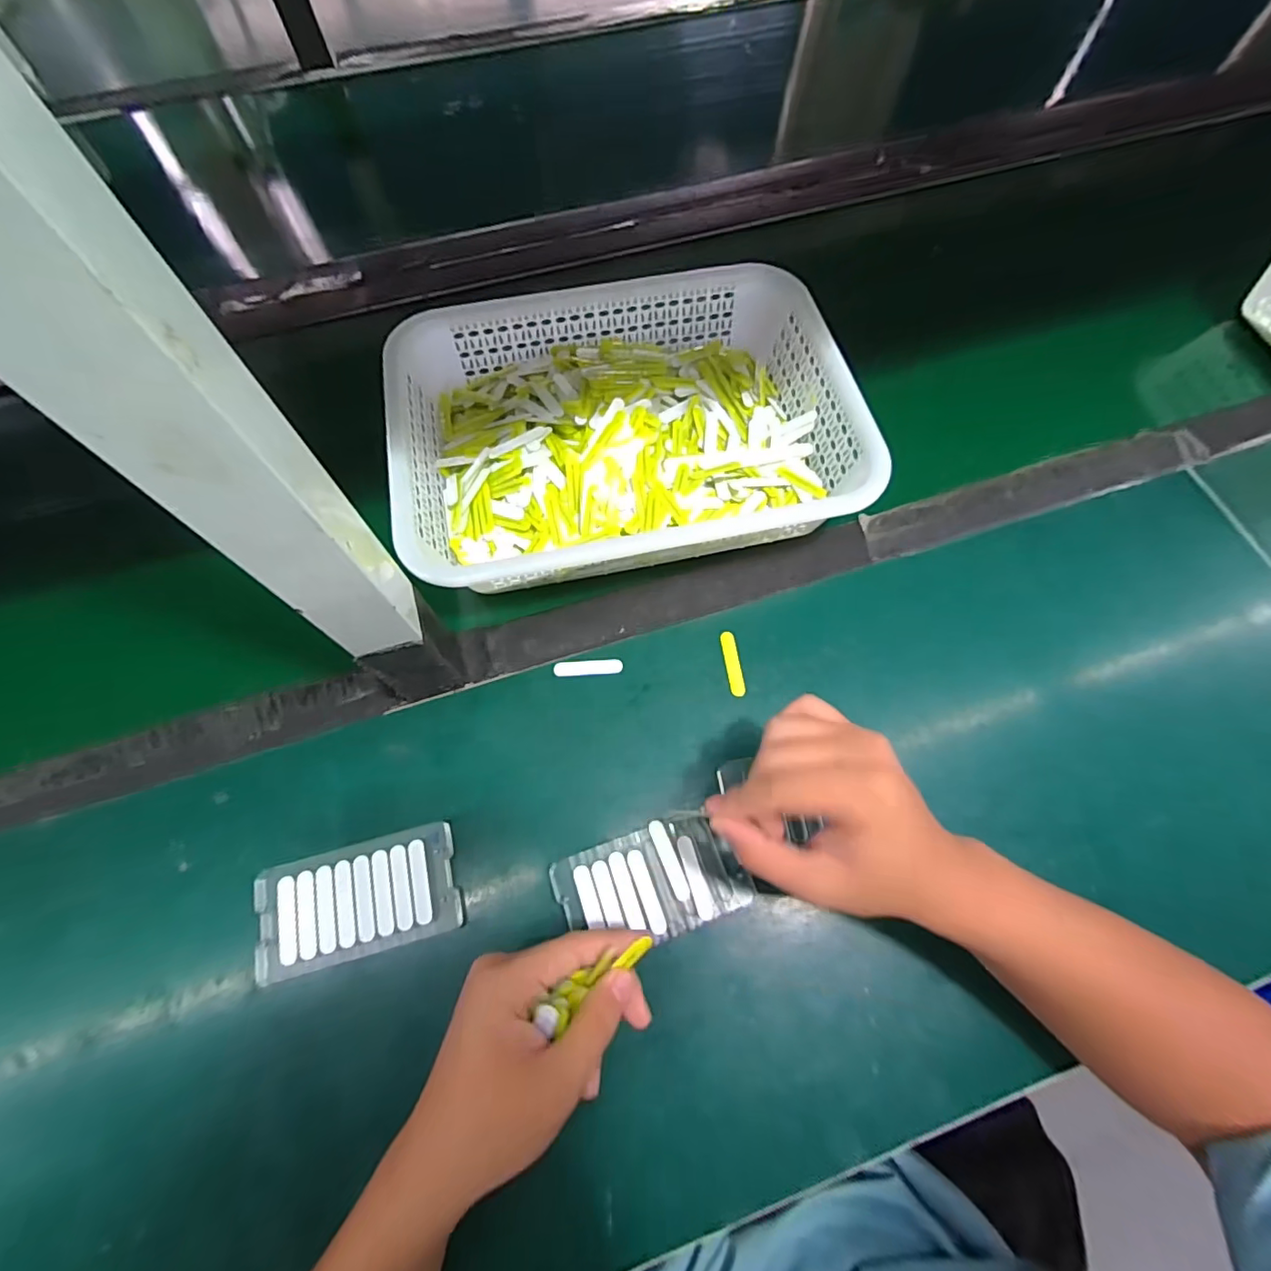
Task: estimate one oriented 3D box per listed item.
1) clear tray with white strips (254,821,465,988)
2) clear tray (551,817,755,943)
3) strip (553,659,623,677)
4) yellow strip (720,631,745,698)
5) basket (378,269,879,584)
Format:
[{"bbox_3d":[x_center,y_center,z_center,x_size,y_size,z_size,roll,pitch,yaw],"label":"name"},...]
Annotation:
[{"bbox_3d":[-0.178,0.169,0.354,0.123,0.011,0.067,-15,68,-5],"label":"clear tray with white strips"},{"bbox_3d":[0.010,0.162,0.361,0.117,0.016,0.063,-17,68,-6],"label":"clear tray"},{"bbox_3d":[-0.036,0.024,0.419,0.051,0.004,0.012,-4,67,0],"label":"strip"},{"bbox_3d":[0.075,0.021,0.422,0.011,0.004,0.052,-7,68,-2],"label":"yellow strip"},{"bbox_3d":[-0.013,-0.176,0.464,0.357,0.080,0.259,-12,68,-4],"label":"basket"}]

